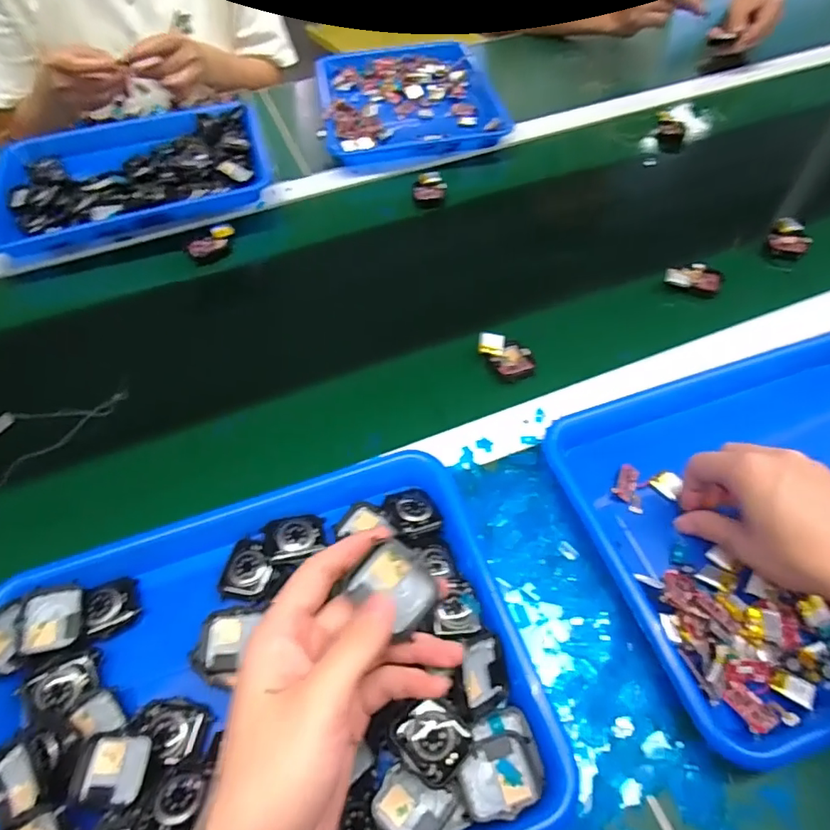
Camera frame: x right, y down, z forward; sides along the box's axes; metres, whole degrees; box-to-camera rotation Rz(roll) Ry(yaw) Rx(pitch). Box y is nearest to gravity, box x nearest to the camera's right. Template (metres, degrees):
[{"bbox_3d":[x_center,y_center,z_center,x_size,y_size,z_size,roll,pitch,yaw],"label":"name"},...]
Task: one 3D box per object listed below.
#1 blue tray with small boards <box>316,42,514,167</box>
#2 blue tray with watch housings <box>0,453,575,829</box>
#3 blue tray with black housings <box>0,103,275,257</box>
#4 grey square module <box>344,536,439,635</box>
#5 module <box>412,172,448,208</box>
[{"bbox_3d":[-0.012,-0.469,0.770,0.249,0.030,0.312,-9,57,-4],"label":"blue tray with small boards"},{"bbox_3d":[-0.097,0.168,0.329,0.332,0.037,0.255,-16,57,-8],"label":"blue tray with watch housings"},{"bbox_3d":[-0.355,-0.314,0.670,0.323,0.039,0.245,-17,57,-9],"label":"blue tray with black housings"},{"bbox_3d":[-0.009,0.087,0.272,0.039,0.010,0.036,34,64,22],"label":"grey square module"},{"bbox_3d":[0.018,-0.284,0.665,0.041,0.025,0.043,-4,56,-1],"label":"module"}]

